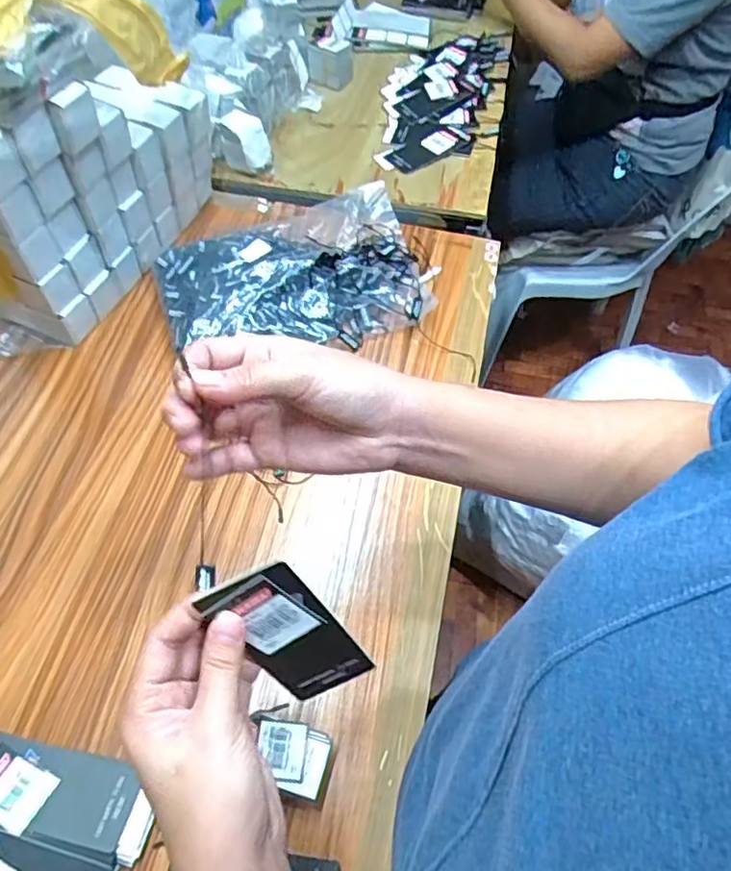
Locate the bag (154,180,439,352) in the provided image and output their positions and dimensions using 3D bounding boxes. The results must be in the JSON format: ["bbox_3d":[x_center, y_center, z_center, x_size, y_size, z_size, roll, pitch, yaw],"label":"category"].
[{"bbox_3d":[-0.077,-0.179,0.665,0.279,0.051,0.194,-15,60,-10],"label":"bag"}]

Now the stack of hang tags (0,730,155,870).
[{"bbox_3d":[-0.204,0.244,0.416,0.120,0.024,0.055,15,59,8],"label":"stack of hang tags"}]

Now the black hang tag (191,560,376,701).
[{"bbox_3d":[-0.037,0.103,0.316,0.047,0.106,0.004,-27,37,5],"label":"black hang tag"}]

